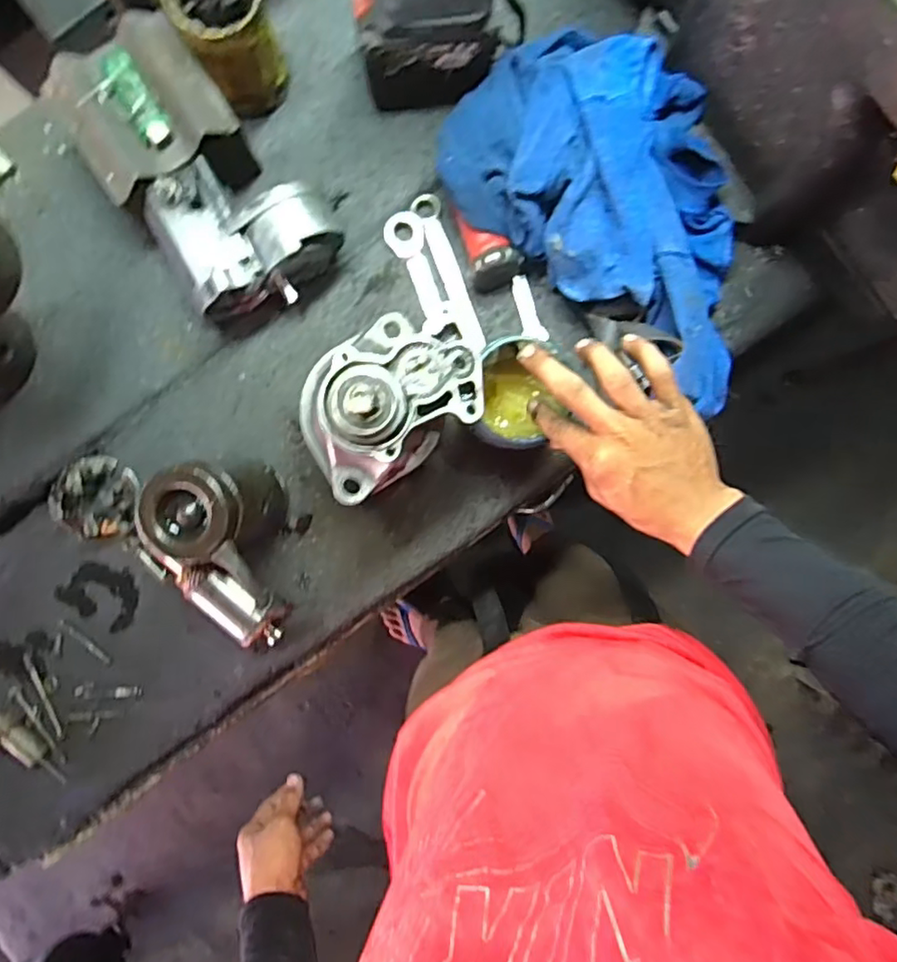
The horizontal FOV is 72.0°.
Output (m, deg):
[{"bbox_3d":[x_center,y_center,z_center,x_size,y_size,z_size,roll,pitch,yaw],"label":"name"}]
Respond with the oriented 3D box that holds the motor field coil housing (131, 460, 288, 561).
[{"bbox_3d":[-0.198,0.023,0.531,0.089,0.127,0.076,7,92,-1],"label":"motor field coil housing"}]

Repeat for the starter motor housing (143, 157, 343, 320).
[{"bbox_3d":[-0.169,-0.213,0.539,0.143,0.086,0.113,-25,93,0],"label":"starter motor housing"}]

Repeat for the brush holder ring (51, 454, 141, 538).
[{"bbox_3d":[-0.331,0.018,0.579,0.074,0.034,0.081,7,92,-1],"label":"brush holder ring"}]

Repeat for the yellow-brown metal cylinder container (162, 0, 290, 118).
[{"bbox_3d":[-0.180,-0.376,0.519,0.072,0.111,0.079,0,90,0],"label":"yellow-brown metal cylinder container"}]

